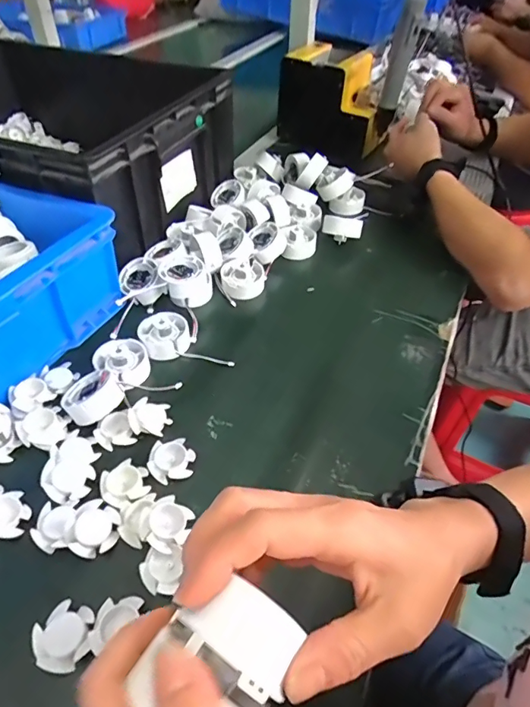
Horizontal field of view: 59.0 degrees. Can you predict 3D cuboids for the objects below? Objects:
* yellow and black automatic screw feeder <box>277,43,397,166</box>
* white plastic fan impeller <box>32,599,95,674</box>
[{"bbox_3d":[0.132,-0.458,0.862,0.200,0.145,0.122,21,48,17],"label":"yellow and black automatic screw feeder"},{"bbox_3d":[-0.137,0.194,0.322,0.038,0.009,0.040,1,45,-1],"label":"white plastic fan impeller"}]

